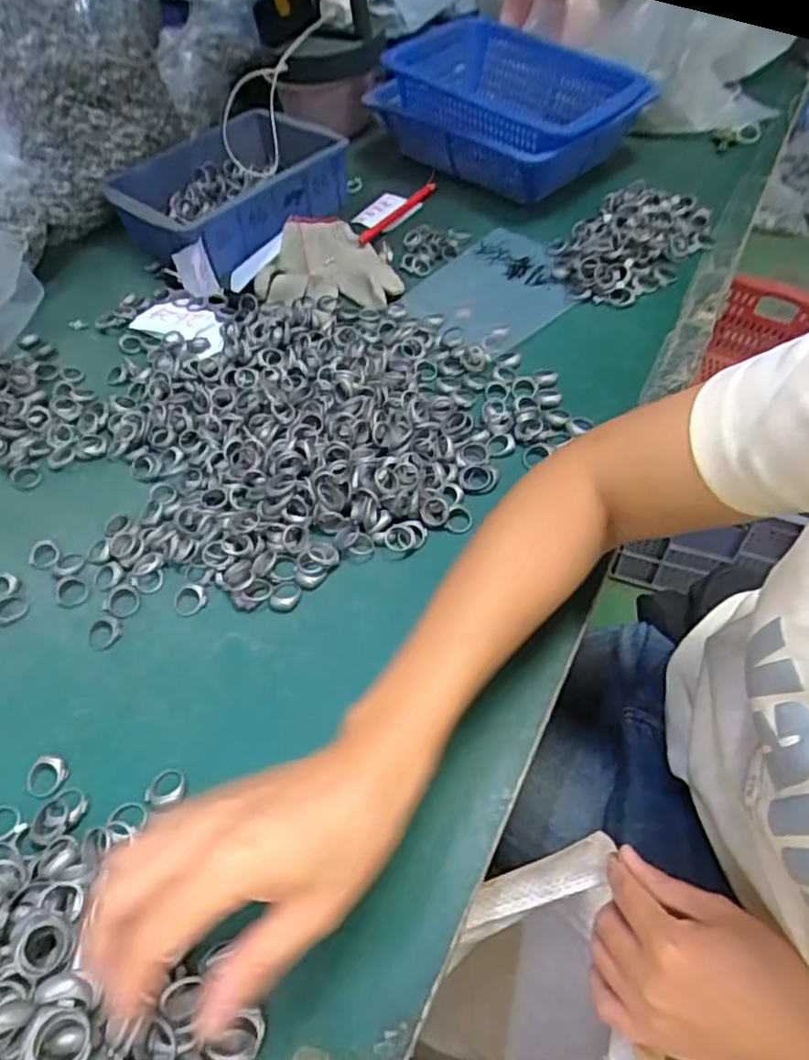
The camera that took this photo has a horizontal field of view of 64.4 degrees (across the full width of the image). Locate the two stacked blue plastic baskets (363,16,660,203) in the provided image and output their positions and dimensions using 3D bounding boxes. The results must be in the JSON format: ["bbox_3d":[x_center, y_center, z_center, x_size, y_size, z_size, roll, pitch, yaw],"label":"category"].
[{"bbox_3d":[0.130,-0.534,0.803,0.213,0.097,0.328,-30,56,-17],"label":"two stacked blue plastic baskets"}]

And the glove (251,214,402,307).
[{"bbox_3d":[-0.071,-0.301,0.695,0.148,0.027,0.180,4,54,8],"label":"glove"}]

